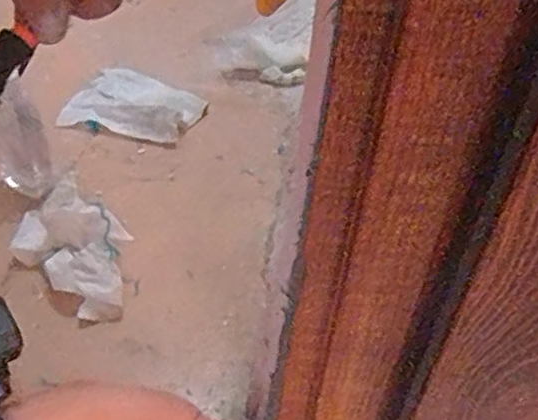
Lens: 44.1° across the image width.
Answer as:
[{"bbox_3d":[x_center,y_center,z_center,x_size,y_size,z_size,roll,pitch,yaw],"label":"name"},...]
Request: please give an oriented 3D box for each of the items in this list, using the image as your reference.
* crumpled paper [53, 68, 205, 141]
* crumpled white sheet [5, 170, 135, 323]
[{"bbox_3d":[-0.140,-0.115,0.701,0.130,0.025,0.099,17,42,11],"label":"crumpled paper"},{"bbox_3d":[-0.151,0.028,0.517,0.116,0.052,0.061,35,49,28],"label":"crumpled white sheet"}]

